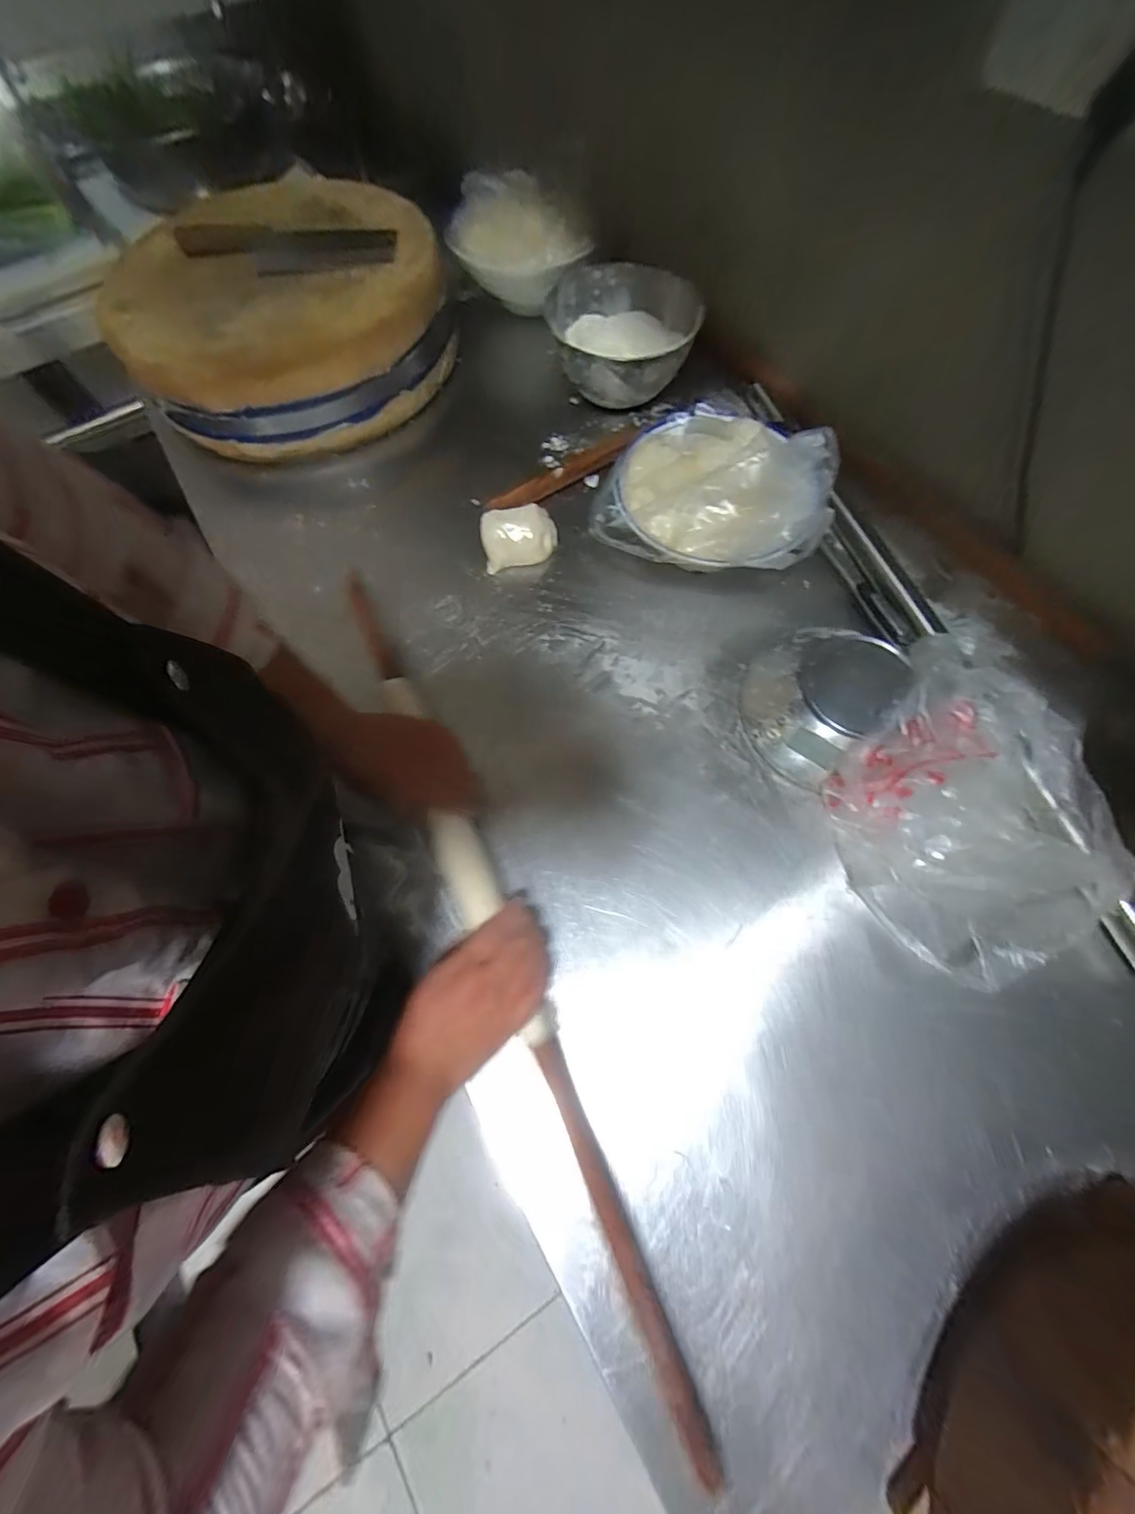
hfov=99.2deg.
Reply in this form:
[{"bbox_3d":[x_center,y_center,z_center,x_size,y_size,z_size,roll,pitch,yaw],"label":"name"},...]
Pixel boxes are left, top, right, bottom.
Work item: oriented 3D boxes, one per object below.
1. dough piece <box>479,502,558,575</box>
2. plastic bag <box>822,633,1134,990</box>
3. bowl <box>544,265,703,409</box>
[{"bbox_3d":[-0.060,-0.274,0.604,0.093,0.045,0.056,-15,70,-3],"label":"dough piece"},{"bbox_3d":[0.366,0.058,0.435,0.236,0.084,0.247,35,75,14],"label":"plastic bag"},{"bbox_3d":[0.073,-0.582,0.680,0.203,0.081,0.201,-1,70,2],"label":"bowl"}]

